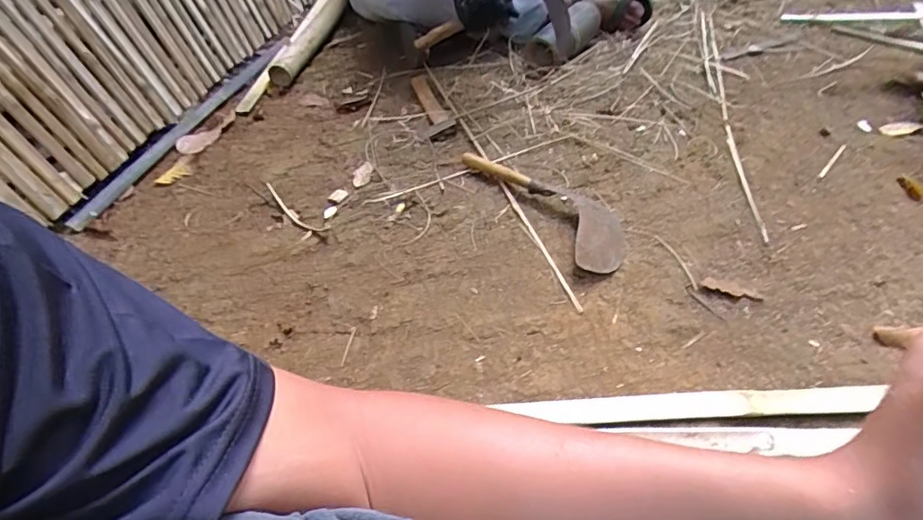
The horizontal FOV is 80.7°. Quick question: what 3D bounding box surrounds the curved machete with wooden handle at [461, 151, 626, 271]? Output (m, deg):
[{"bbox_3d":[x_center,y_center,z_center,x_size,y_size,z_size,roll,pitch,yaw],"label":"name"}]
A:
[{"bbox_3d":[0.165,-0.113,0.986,0.144,0.034,0.373,-26,48,-19],"label":"curved machete with wooden handle"}]

